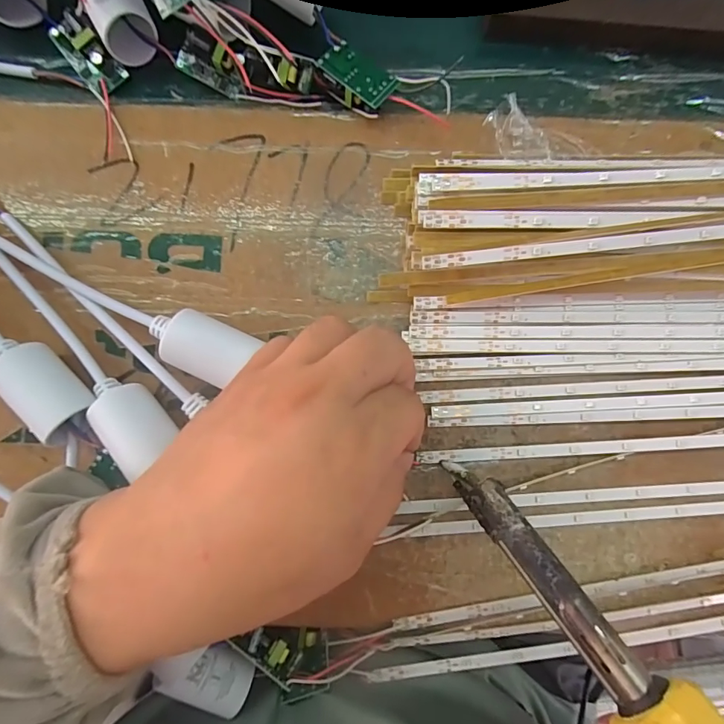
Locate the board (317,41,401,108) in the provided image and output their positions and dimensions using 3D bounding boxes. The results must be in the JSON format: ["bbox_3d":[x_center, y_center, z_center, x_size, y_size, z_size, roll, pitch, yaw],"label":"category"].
[{"bbox_3d":[-0.002,-0.142,0.221,0.037,0.013,0.020,37,88,2],"label":"board"}]

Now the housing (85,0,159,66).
[{"bbox_3d":[-0.121,-0.175,0.216,0.026,0.028,0.039,-27,88,-1],"label":"housing"}]

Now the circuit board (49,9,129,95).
[{"bbox_3d":[-0.139,-0.156,0.220,0.019,0.017,0.034,-43,88,-1],"label":"circuit board"}]

